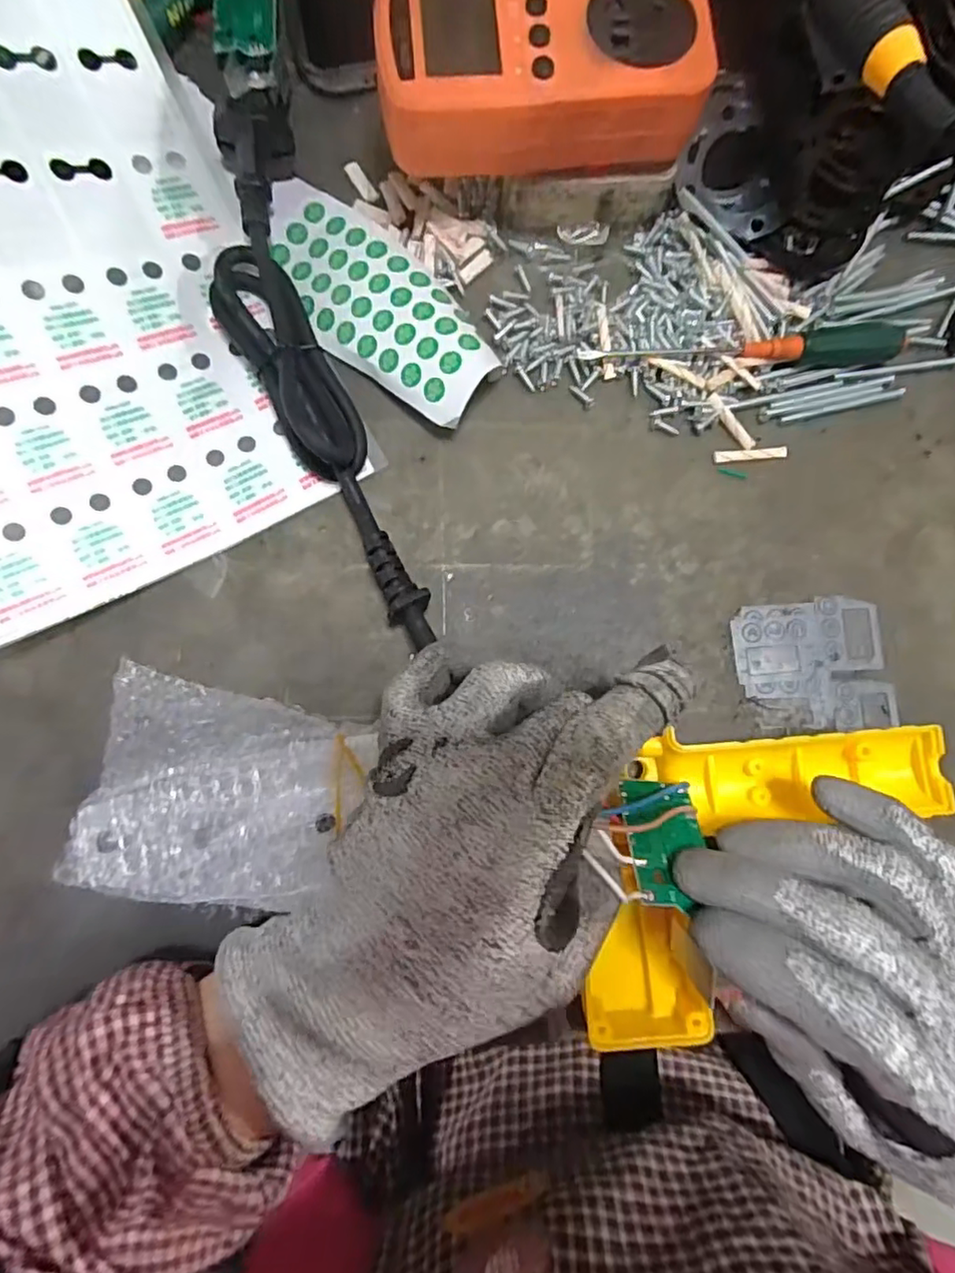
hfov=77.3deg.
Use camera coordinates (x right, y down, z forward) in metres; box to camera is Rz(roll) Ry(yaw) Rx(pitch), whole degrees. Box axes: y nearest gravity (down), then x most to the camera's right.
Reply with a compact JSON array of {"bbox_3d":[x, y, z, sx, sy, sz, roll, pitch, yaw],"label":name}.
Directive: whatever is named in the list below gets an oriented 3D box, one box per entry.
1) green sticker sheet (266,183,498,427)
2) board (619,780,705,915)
[{"bbox_3d":[-0.048,-0.153,0.266,0.053,0.022,0.137,-43,88,-7],"label":"green sticker sheet"},{"bbox_3d":[0.069,0.074,0.217,0.029,0.004,0.046,8,48,-10],"label":"board"}]

